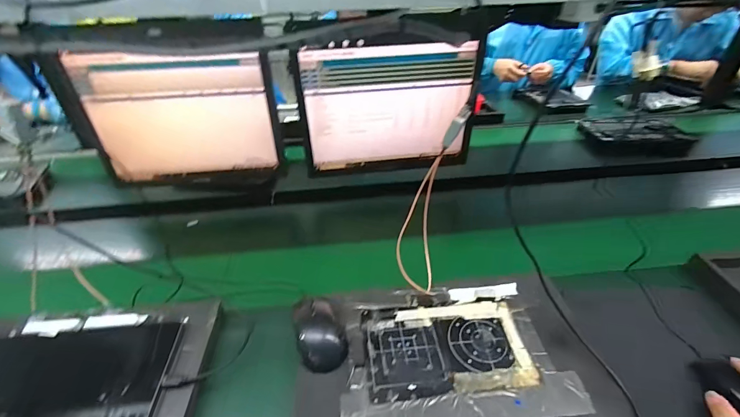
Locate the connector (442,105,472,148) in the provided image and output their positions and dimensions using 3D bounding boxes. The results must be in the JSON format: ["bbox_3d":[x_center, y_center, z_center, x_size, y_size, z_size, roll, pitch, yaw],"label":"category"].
[{"bbox_3d":[0.105,-0.100,0.428,0.015,0.061,0.014,29,40,1],"label":"connector"}]

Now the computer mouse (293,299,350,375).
[{"bbox_3d":[-0.067,0.163,0.469,0.061,0.034,0.101,-11,38,-13],"label":"computer mouse"}]

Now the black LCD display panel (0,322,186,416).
[{"bbox_3d":[-0.378,0.220,0.412,0.251,0.013,0.168,-5,38,-3],"label":"black LCD display panel"}]

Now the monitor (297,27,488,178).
[{"bbox_3d":[0.043,-0.199,0.713,0.360,0.281,0.046,-4,37,-4],"label":"monitor"}]

